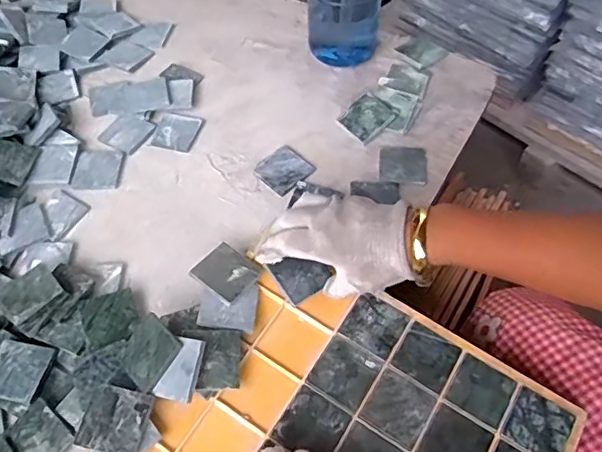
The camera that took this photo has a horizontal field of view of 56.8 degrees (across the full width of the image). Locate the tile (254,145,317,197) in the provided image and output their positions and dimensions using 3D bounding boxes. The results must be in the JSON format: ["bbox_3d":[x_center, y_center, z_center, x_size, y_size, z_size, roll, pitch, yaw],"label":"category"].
[{"bbox_3d":[-0.018,-0.060,0.598,0.051,0.008,0.050,38,66,25],"label":"tile"}]

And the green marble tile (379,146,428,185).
[{"bbox_3d":[0.109,-0.067,0.596,0.051,0.006,0.054,3,56,5],"label":"green marble tile"}]

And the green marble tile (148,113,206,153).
[{"bbox_3d":[-0.142,-0.110,0.636,0.050,0.007,0.050,12,58,11],"label":"green marble tile"}]

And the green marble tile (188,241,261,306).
[{"bbox_3d":[-0.069,0.041,0.511,0.049,0.006,0.049,31,63,21],"label":"green marble tile"}]

